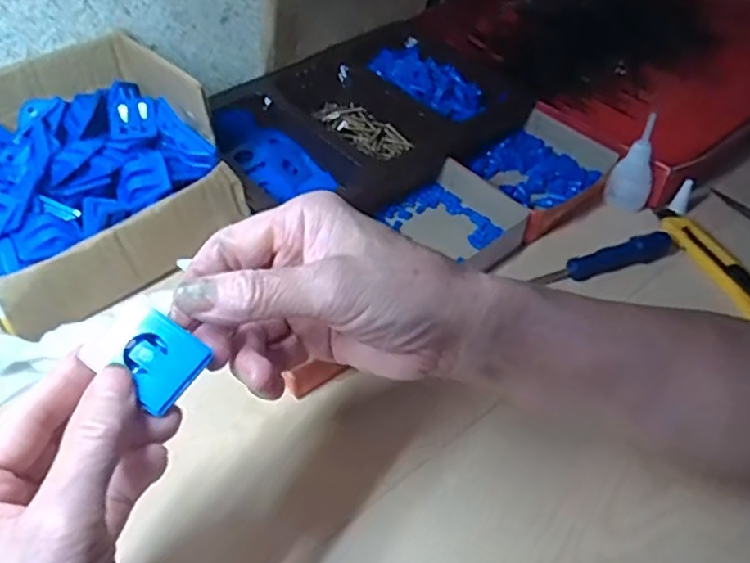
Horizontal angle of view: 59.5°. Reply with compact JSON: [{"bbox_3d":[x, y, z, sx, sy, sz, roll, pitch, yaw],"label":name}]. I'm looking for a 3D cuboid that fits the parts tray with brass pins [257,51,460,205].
[{"bbox_3d":[-0.022,-0.149,0.622,0.112,0.044,0.167,-37,59,-26],"label":"parts tray with brass pins"}]

